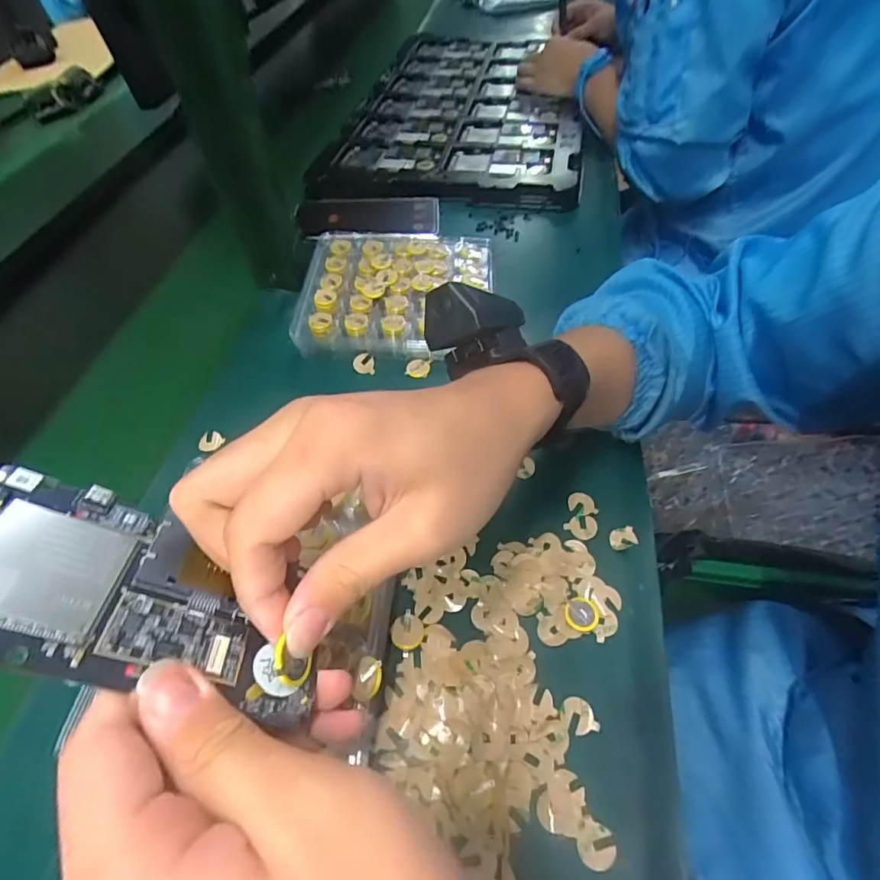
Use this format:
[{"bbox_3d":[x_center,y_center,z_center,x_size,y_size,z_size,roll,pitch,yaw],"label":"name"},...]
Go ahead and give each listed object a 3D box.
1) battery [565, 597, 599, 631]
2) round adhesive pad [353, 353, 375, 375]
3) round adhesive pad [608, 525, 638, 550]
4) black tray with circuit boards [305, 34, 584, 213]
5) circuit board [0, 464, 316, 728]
[{"bbox_3d":[0.085,0.104,0.295,0.020,0.004,0.019,-40,59,-23],"label":"battery"},{"bbox_3d":[-0.067,-0.066,0.427,0.020,0.018,0.004,11,23,18],"label":"round adhesive pad"},{"bbox_3d":[0.120,0.064,0.323,0.018,0.004,0.014,-14,53,-5],"label":"round adhesive pad"},{"bbox_3d":[0.036,-0.495,0.700,0.308,0.032,0.530,4,53,8],"label":"black tray with circuit boards"},{"bbox_3d":[-0.102,0.053,0.174,0.124,0.004,0.066,27,30,-23],"label":"circuit board"}]

